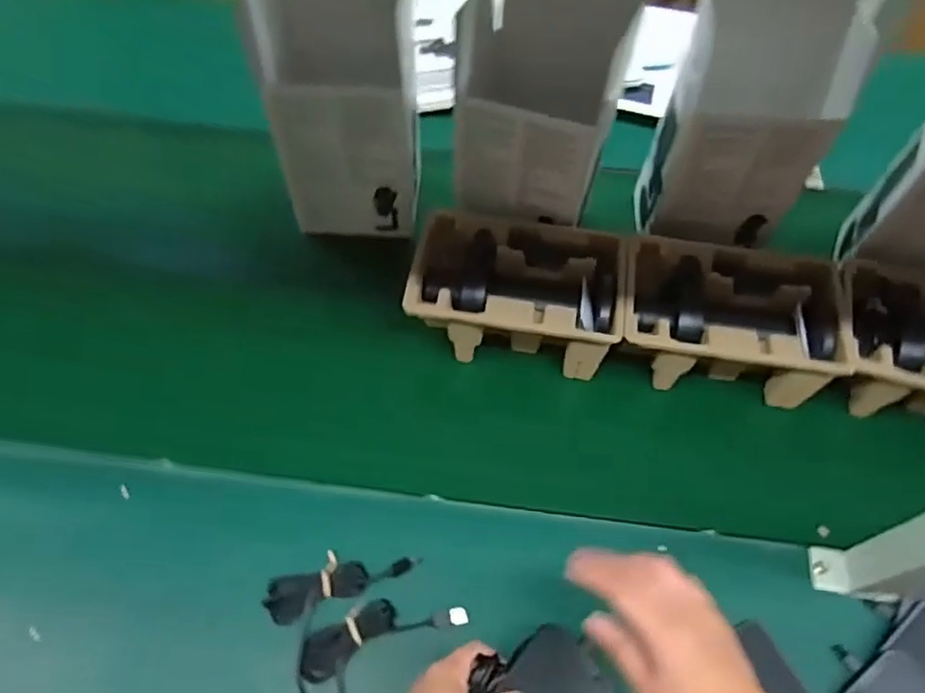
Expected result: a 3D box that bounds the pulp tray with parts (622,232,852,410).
[{"bbox_3d":[0.283,-0.029,0.705,0.221,0.104,0.156,9,61,2],"label":"pulp tray with parts"}]

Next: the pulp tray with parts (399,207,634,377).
[{"bbox_3d":[0.060,-0.059,0.720,0.224,0.093,0.137,7,61,1],"label":"pulp tray with parts"}]

